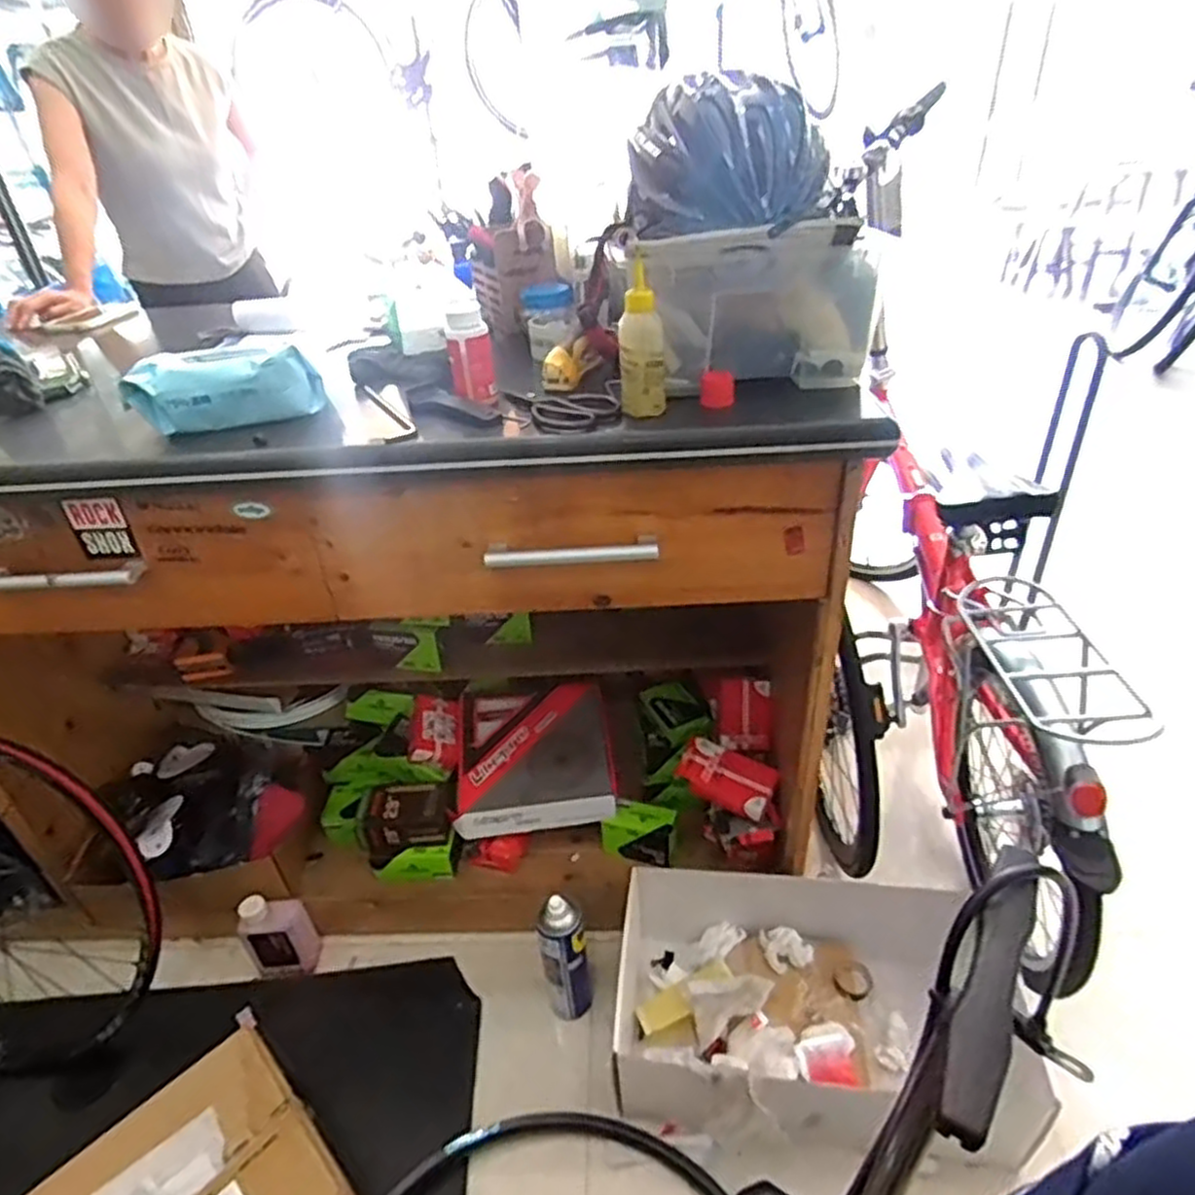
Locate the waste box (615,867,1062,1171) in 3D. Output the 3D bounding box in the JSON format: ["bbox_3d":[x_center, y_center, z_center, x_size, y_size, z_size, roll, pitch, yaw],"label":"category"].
[{"bbox_3d":[0.272,0.545,1.002,0.479,0.166,0.338,0,33,7],"label":"waste box"}]

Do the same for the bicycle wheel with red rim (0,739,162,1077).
[{"bbox_3d":[-0.889,0.424,1.045,0.549,0.560,0.083,37,12,-6],"label":"bicycle wheel with red rim"}]

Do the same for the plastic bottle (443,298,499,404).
[{"bbox_3d":[-0.133,-0.253,0.775,0.045,0.087,0.036,-12,34,-11],"label":"plastic bottle"}]

